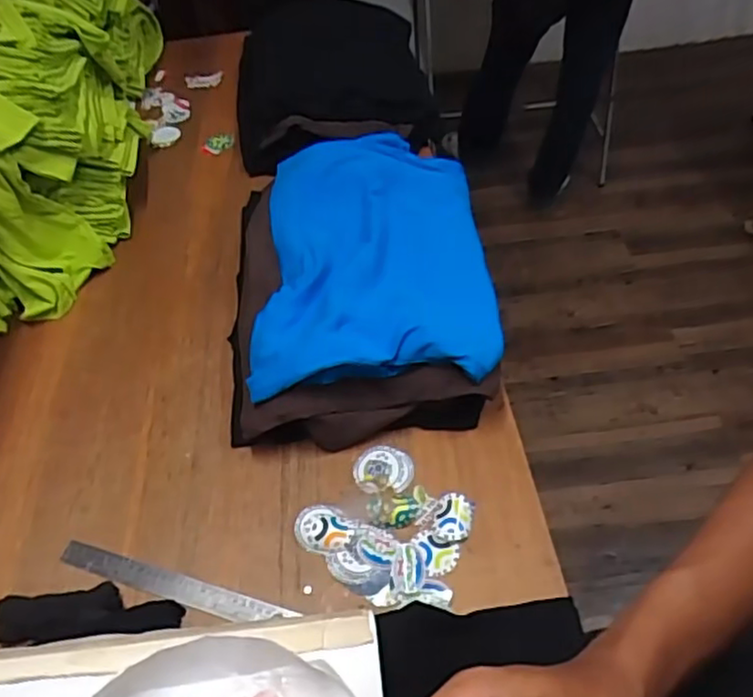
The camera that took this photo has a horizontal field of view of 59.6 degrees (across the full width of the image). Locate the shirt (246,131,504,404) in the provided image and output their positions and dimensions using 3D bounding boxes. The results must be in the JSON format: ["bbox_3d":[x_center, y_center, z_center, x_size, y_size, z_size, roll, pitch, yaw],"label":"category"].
[{"bbox_3d":[0.000,-0.147,0.961,0.325,0.081,0.528,-3,50,1],"label":"shirt"}]

